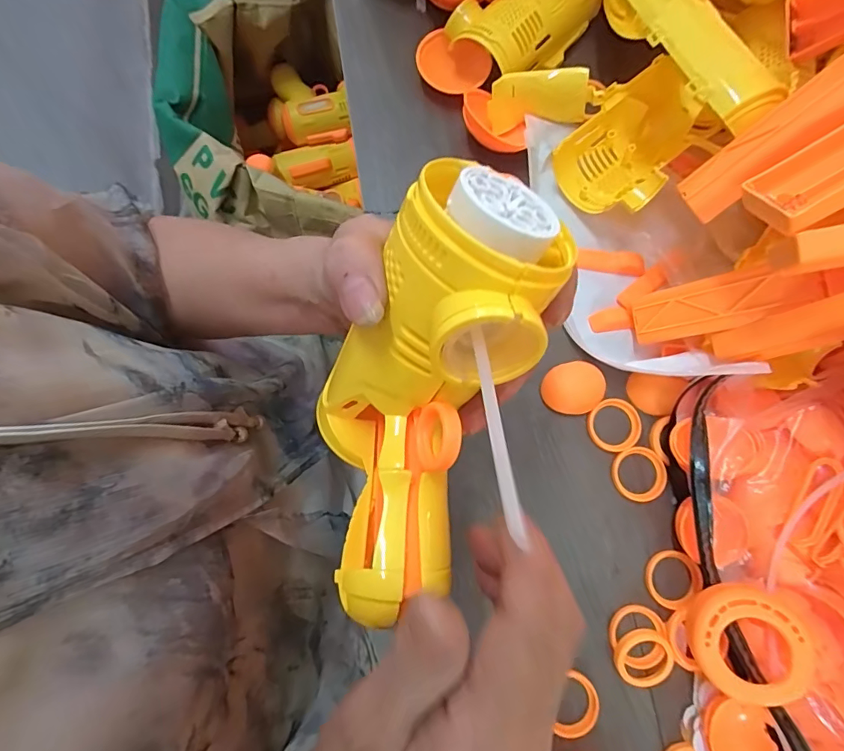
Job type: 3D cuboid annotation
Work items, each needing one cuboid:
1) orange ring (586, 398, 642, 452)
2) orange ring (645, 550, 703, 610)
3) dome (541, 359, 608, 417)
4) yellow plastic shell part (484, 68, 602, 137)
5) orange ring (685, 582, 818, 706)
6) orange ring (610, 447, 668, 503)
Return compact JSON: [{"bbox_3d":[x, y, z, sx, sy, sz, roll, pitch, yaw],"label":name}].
[{"bbox_3d":[0.130,0.034,0.304,0.035,0.004,0.035,0,80,-1],"label":"orange ring"},{"bbox_3d":[0.162,0.132,0.289,0.035,0.004,0.035,0,80,-1],"label":"orange ring"},{"bbox_3d":[0.103,0.009,0.306,0.042,0.005,0.034,-17,81,-4],"label":"dome"},{"bbox_3d":[0.084,-0.192,0.311,0.072,0.034,0.008,-1,45,14],"label":"yellow plastic shell part"},{"bbox_3d":[0.180,0.148,0.250,0.056,0.022,0.056,-3,80,16],"label":"orange ring"},{"bbox_3d":[0.145,0.066,0.299,0.035,0.004,0.035,0,80,-1],"label":"orange ring"}]

